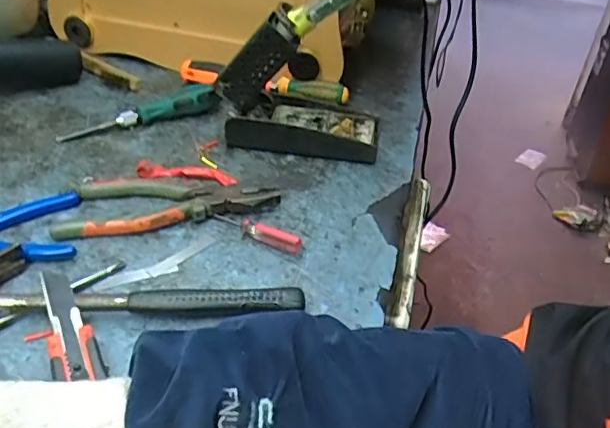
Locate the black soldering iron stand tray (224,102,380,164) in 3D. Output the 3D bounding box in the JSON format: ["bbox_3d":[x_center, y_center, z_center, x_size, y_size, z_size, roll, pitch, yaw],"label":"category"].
[{"bbox_3d":[0.000,-0.094,0.616,0.156,0.034,0.070,7,39,2],"label":"black soldering iron stand tray"}]

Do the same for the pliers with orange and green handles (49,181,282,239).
[{"bbox_3d":[-0.118,-0.006,0.508,0.187,0.019,0.061,-1,39,-9],"label":"pliers with orange and green handles"}]

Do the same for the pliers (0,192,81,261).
[{"bbox_3d":[-0.247,0.013,0.472,0.114,0.014,0.081,-4,40,-11],"label":"pliers"}]

